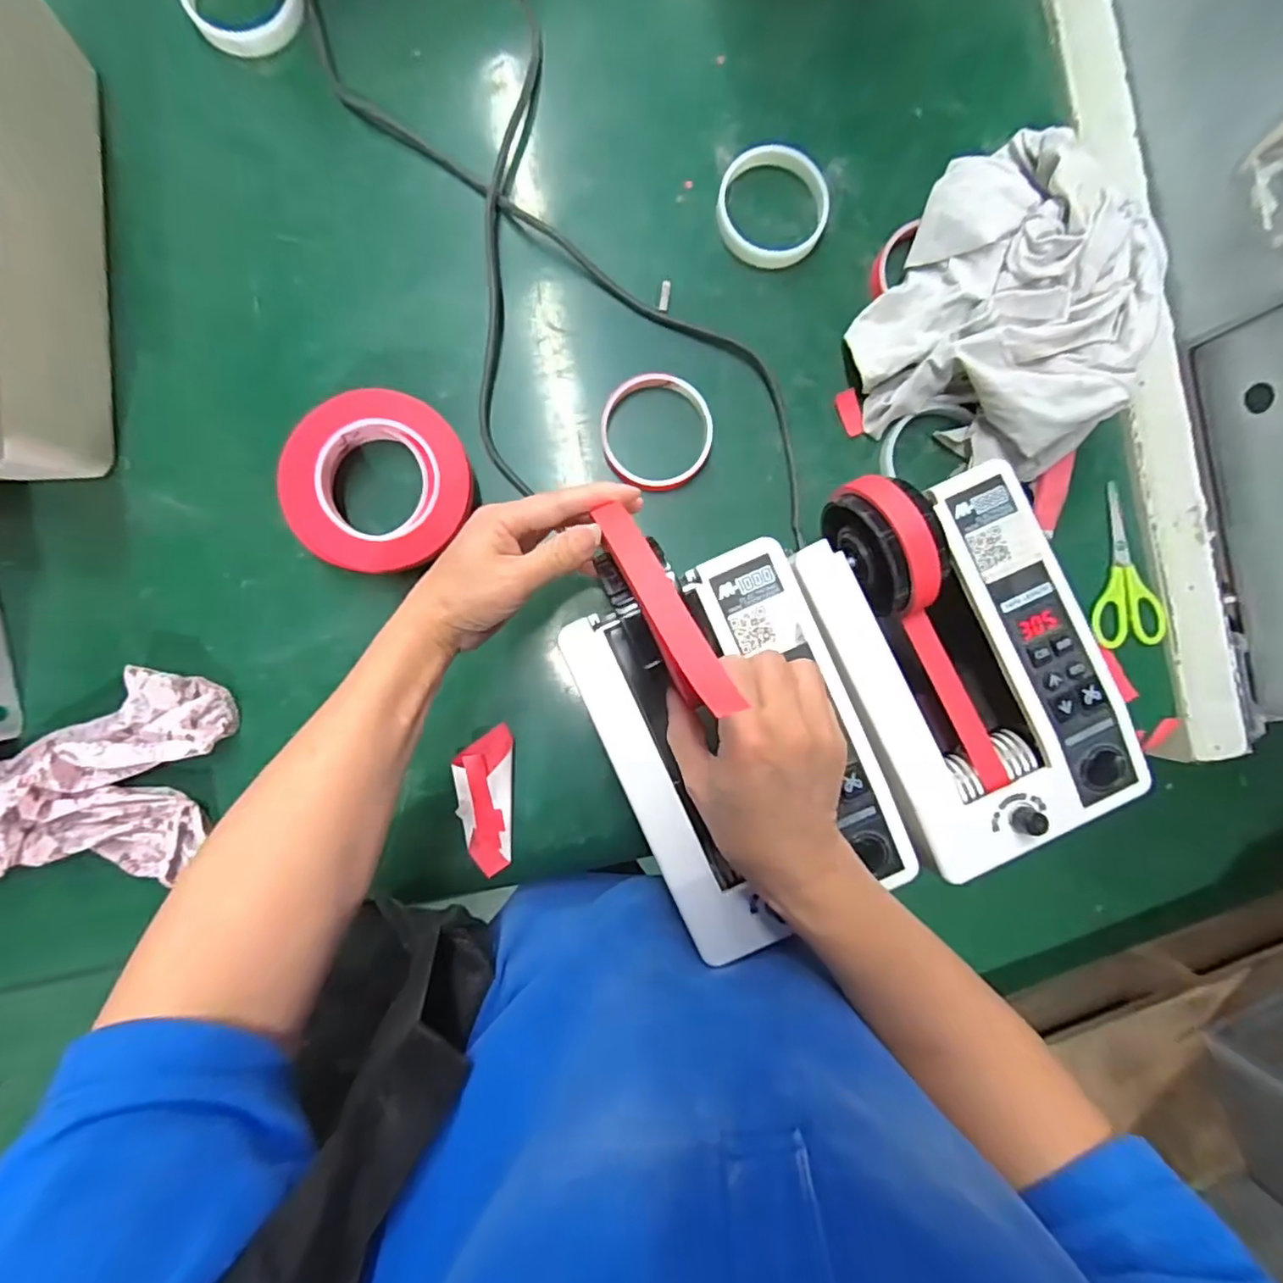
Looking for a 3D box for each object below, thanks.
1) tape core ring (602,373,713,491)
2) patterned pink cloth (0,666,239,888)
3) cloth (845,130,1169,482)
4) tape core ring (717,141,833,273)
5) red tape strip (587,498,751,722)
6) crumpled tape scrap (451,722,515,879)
[{"bbox_3d":[0.012,-0.159,0.468,0.083,0.009,0.087,0,90,-2],"label":"tape core ring"},{"bbox_3d":[-0.430,0.120,0.431,0.291,0.054,0.129,-20,91,-2],"label":"patterned pink cloth"},{"bbox_3d":[0.275,-0.255,0.450,0.193,0.070,0.237,20,90,-2],"label":"cloth"},{"bbox_3d":[0.099,-0.328,0.468,0.085,0.019,0.078,0,90,-2],"label":"tape core ring"},{"bbox_3d":[0.007,-0.018,0.272,0.019,0.009,0.123,-27,57,-2],"label":"red tape strip"},{"bbox_3d":[-0.119,0.120,0.464,0.043,0.020,0.109,2,90,-2],"label":"crumpled tape scrap"}]

